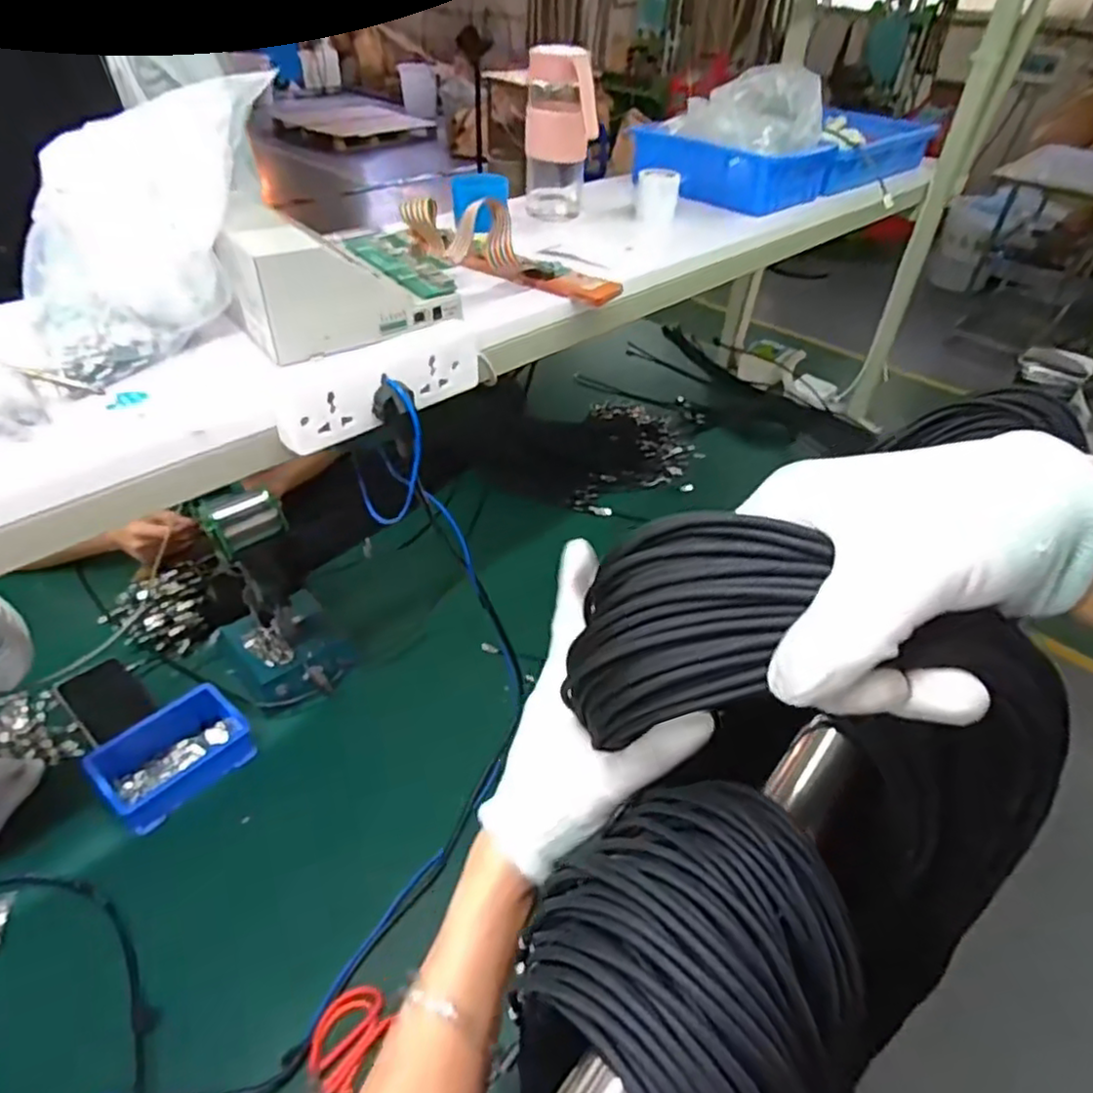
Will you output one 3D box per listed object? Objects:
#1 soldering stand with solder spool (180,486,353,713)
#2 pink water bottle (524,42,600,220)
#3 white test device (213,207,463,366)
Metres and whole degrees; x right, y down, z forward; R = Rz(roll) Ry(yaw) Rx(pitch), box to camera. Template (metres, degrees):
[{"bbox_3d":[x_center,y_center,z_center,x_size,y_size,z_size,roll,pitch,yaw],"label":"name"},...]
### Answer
[{"bbox_3d":[-0.349,0.050,0.851,0.144,0.242,0.222,-20,46,-24],"label":"soldering stand with solder spool"},{"bbox_3d":[0.014,-0.467,0.781,0.071,0.168,0.069,-2,41,-7],"label":"pink water bottle"},{"bbox_3d":[-0.167,-0.239,0.570,0.193,0.078,0.153,-24,48,-28],"label":"white test device"}]

